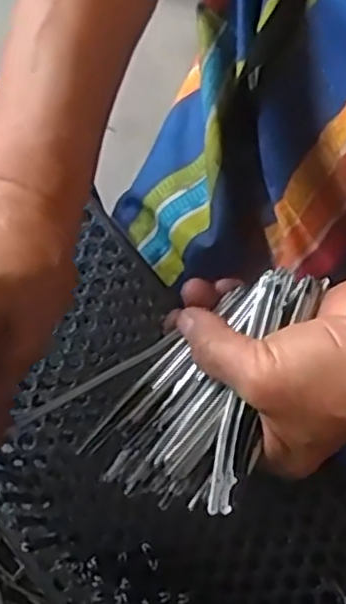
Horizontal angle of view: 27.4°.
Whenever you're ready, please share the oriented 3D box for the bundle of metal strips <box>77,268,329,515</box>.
[{"bbox_3d":[0.022,0.039,0.317,0.062,0.025,0.120,42,80,9],"label":"bundle of metal strips"}]

